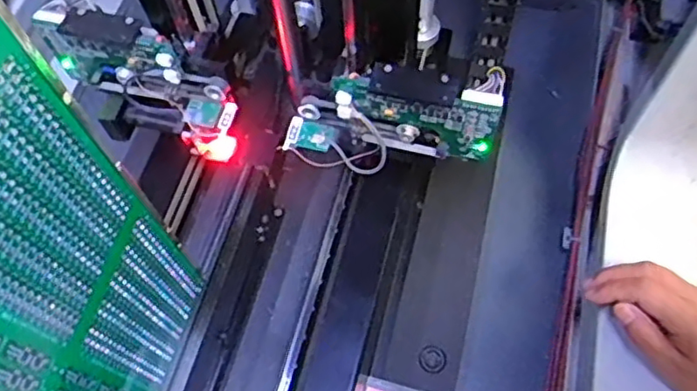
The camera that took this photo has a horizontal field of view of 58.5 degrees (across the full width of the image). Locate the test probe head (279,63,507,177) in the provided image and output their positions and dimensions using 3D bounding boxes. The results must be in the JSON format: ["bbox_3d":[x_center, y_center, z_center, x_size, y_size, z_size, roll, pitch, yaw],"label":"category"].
[{"bbox_3d":[0.031,-0.052,0.468,0.154,0.101,0.041,1,64,3],"label":"test probe head"}]

